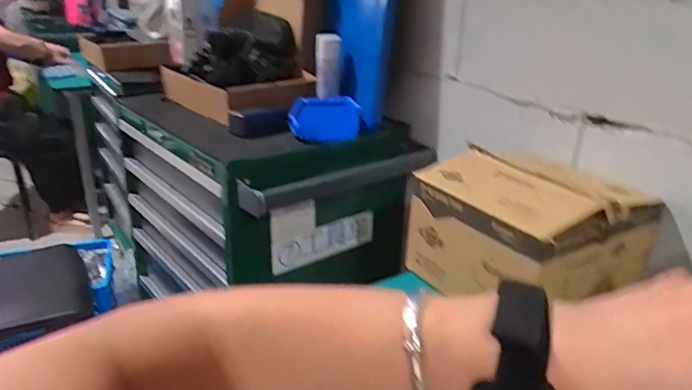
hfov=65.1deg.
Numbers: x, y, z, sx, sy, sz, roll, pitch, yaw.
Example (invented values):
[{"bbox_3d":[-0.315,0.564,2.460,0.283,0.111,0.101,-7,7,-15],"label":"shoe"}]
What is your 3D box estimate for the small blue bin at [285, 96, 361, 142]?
[{"bbox_3d":[-0.044,-0.152,1.098,0.143,0.078,0.070,1,23,-1],"label":"small blue bin"}]

